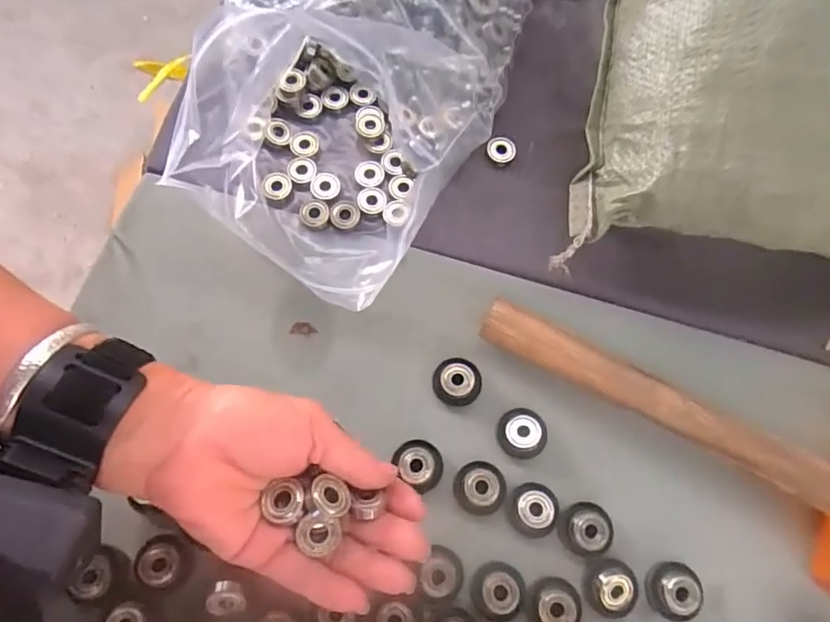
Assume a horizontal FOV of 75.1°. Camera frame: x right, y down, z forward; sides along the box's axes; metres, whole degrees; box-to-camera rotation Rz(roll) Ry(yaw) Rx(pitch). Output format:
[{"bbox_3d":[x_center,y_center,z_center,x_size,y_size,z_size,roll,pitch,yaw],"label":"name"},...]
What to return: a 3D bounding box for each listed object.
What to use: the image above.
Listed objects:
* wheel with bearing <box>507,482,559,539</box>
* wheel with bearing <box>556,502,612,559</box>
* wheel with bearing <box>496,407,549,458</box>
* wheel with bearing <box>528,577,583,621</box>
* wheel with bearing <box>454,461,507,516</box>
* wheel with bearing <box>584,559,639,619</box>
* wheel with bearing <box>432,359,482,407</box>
[{"bbox_3d":[0.075,0.123,0.333,0.032,0.013,0.031,1,72,-2],"label":"wheel with bearing"},{"bbox_3d":[0.106,0.134,0.330,0.031,0.010,0.031,1,72,-2],"label":"wheel with bearing"},{"bbox_3d":[0.069,0.079,0.348,0.030,0.011,0.031,1,72,-2],"label":"wheel with bearing"},{"bbox_3d":[0.084,0.176,0.316,0.031,0.012,0.033,1,72,-2],"label":"wheel with bearing"},{"bbox_3d":[0.041,0.110,0.336,0.032,0.014,0.031,1,72,-2],"label":"wheel with bearing"},{"bbox_3d":[0.120,0.166,0.322,0.032,0.013,0.031,1,72,-2],"label":"wheel with bearing"},{"bbox_3d":[0.028,0.047,0.356,0.031,0.014,0.029,1,72,-2],"label":"wheel with bearing"}]

